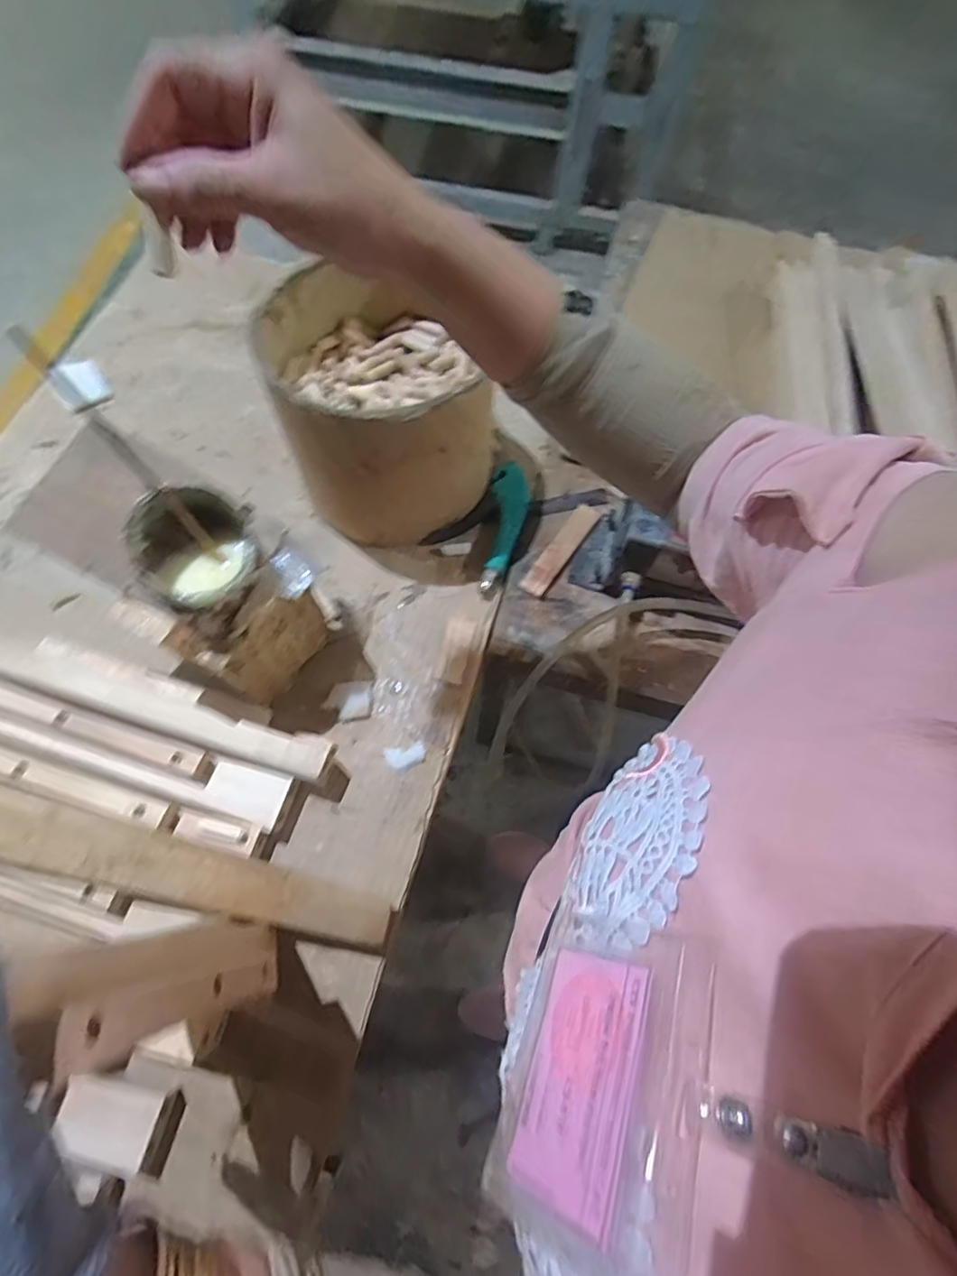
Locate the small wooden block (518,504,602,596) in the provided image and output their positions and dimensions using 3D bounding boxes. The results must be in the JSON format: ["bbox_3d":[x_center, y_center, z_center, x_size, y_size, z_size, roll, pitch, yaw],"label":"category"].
[{"bbox_3d":[0.087,-0.095,0.623,0.027,0.007,0.122,34,70,11],"label":"small wooden block"}]

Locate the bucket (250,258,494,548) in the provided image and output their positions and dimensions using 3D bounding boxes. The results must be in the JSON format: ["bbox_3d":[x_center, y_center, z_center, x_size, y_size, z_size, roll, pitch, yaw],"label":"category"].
[{"bbox_3d":[-0.092,-0.214,0.572,0.203,0.186,0.186,26,69,9],"label":"bucket"}]

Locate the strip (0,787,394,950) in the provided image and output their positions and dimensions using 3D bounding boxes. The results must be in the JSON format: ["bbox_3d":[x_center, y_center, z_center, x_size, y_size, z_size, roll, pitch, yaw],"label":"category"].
[{"bbox_3d":[-0.246,0.171,0.446,0.361,0.014,0.046,16,79,-4],"label":"strip"}]

